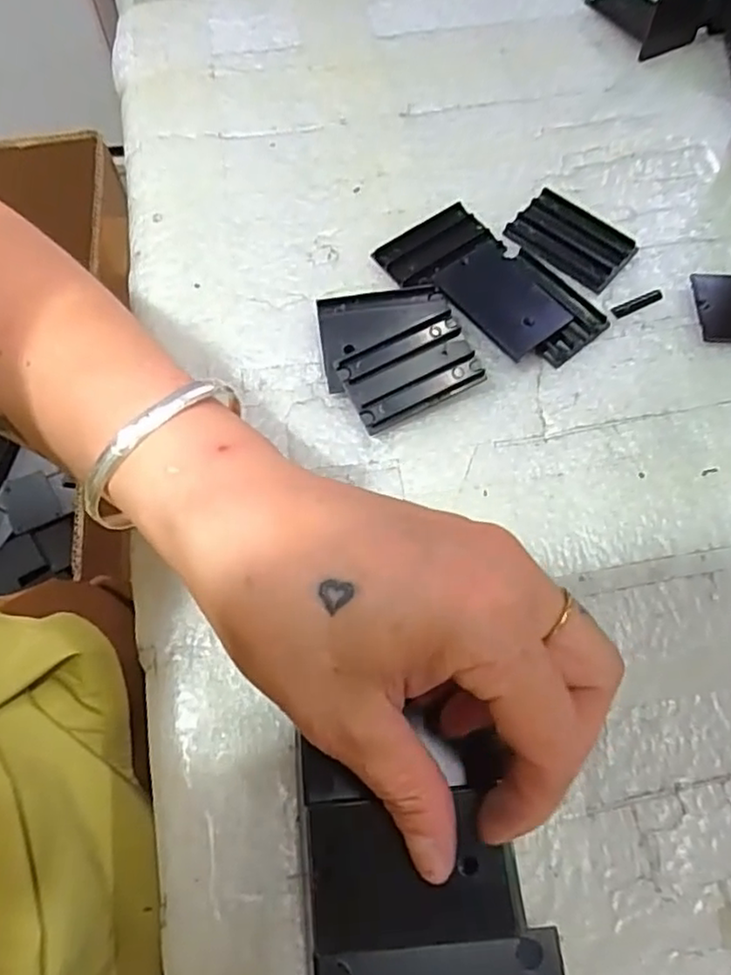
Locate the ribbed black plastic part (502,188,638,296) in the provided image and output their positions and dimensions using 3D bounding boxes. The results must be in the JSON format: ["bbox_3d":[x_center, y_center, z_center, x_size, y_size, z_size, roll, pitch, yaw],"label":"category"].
[{"bbox_3d":[0.096,-0.117,0.318,0.055,0.007,0.039,35,71,13],"label":"ribbed black plastic part"}]

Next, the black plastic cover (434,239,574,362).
[{"bbox_3d":[0.062,-0.085,0.302,0.038,0.006,0.056,-39,73,-16],"label":"black plastic cover"}]

